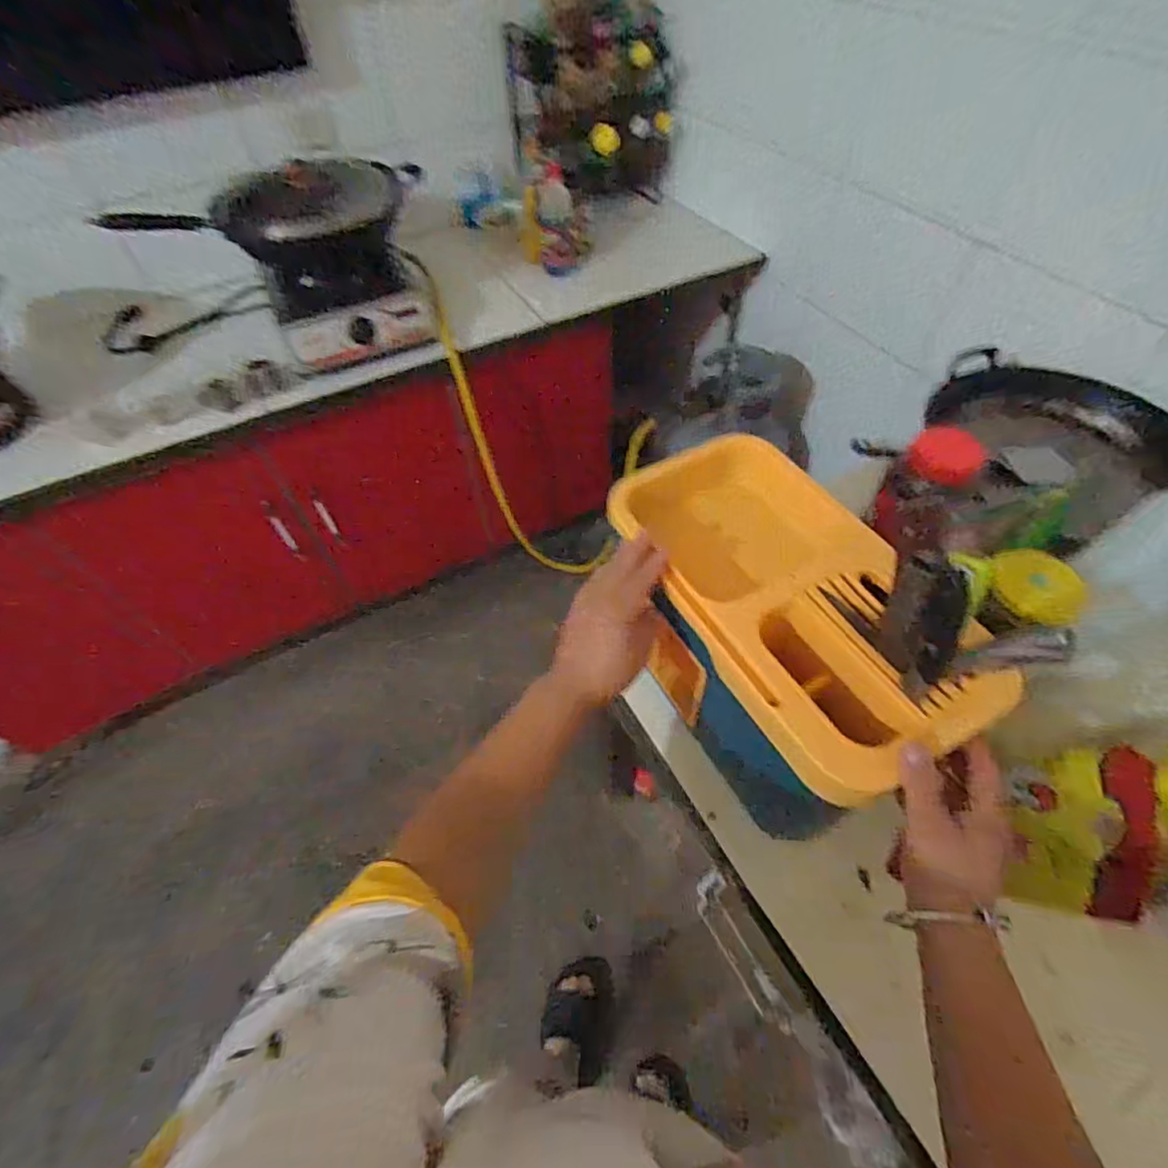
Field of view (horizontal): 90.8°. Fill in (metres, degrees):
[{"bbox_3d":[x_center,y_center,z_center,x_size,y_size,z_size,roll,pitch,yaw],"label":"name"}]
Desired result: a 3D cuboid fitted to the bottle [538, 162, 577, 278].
[{"bbox_3d":[-0.064,-0.854,1.377,0.082,0.196,0.063,-9,54,-5],"label":"bottle"}]

